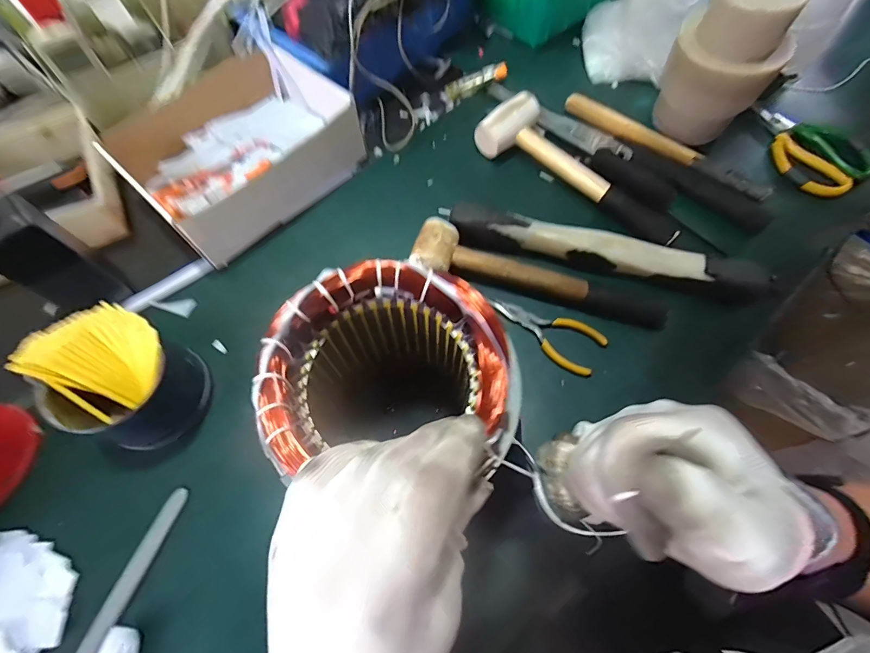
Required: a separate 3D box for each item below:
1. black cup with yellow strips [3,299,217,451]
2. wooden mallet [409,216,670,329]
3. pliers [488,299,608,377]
[{"bbox_3d":[-0.274,0.047,0.352,0.106,0.083,0.098,-1,65,2],"label":"black cup with yellow strips"},{"bbox_3d":[0.106,-0.053,0.410,0.261,0.041,0.062,14,67,8],"label":"wooden mallet"},{"bbox_3d":[0.109,0.002,0.403,0.116,0.009,0.047,31,70,15],"label":"pliers"}]

